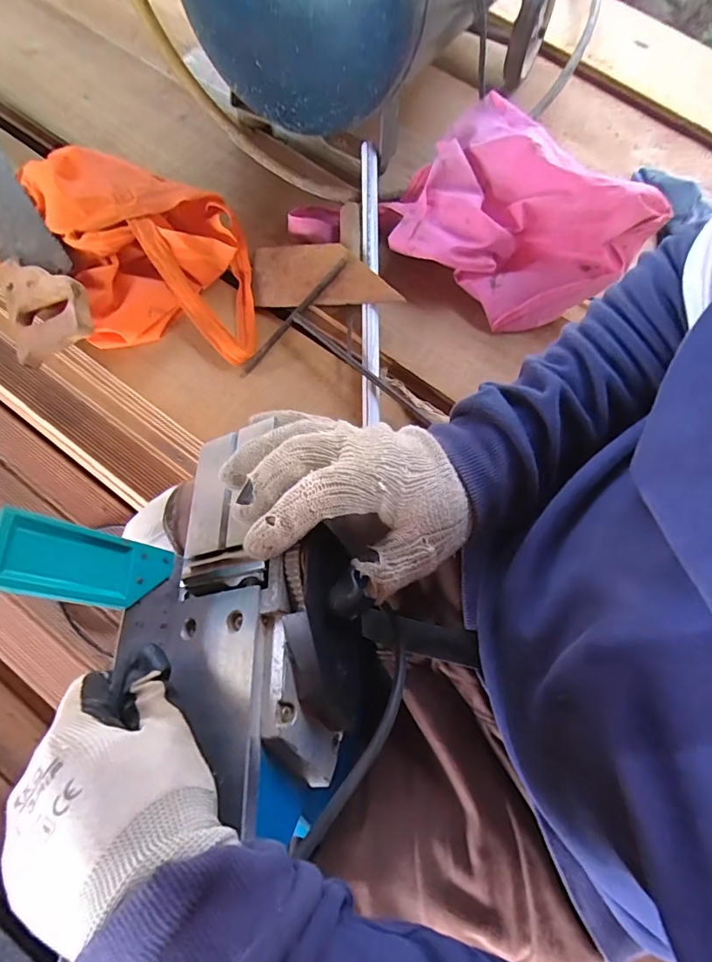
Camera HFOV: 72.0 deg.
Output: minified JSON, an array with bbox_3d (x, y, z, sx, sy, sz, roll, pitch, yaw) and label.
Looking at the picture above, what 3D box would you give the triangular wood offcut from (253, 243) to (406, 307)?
[{"bbox_3d":[-0.041,-0.258,0.609,0.187,0.011,0.080,3,84,15],"label":"triangular wood offcut"}]

